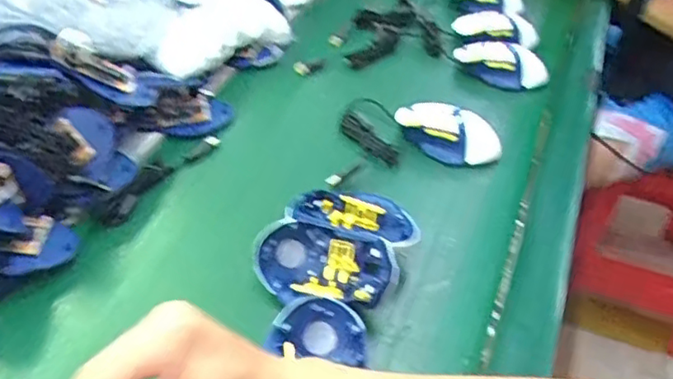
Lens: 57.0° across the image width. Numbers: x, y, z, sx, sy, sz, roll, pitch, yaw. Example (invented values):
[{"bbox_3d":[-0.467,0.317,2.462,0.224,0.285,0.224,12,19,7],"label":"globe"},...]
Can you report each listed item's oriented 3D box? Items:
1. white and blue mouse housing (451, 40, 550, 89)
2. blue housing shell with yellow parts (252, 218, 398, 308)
[{"bbox_3d":[0.223,-0.175,0.856,0.060,0.044,0.125,-29,46,-33],"label":"white and blue mouse housing"},{"bbox_3d":[-0.009,0.066,0.545,0.125,0.068,0.038,12,2,13],"label":"blue housing shell with yellow parts"}]

